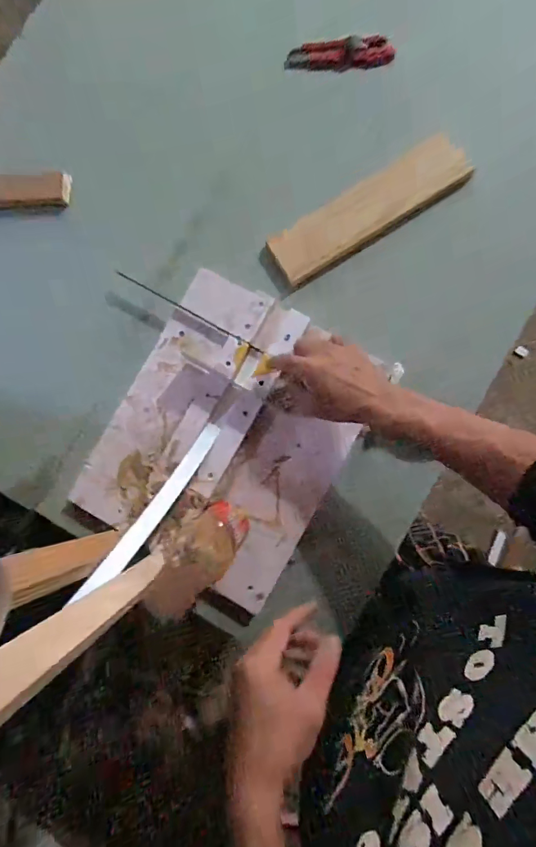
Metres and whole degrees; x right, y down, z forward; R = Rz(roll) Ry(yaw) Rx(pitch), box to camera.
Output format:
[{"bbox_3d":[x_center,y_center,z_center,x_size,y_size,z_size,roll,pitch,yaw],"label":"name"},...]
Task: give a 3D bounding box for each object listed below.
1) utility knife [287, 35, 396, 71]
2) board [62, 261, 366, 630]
[{"bbox_3d":[0.092,-0.480,0.542,0.140,0.030,0.016,12,46,19],"label":"utility knife"},{"bbox_3d":[-0.052,0.018,0.559,0.297,0.024,0.372,31,90,4],"label":"board"}]

